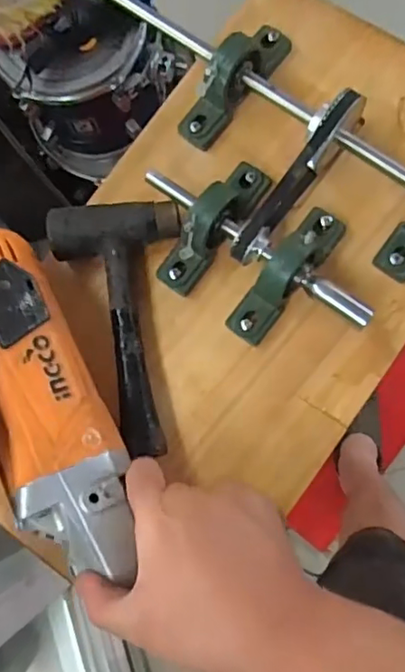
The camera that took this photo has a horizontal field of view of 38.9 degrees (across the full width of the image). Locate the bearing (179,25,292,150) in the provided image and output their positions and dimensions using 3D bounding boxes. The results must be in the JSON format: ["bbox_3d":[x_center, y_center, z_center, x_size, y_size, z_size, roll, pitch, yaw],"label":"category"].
[{"bbox_3d":[0.027,-0.218,0.479,0.034,0.050,0.121,36,87,9],"label":"bearing"}]

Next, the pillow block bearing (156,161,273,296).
[{"bbox_3d":[0.008,-0.092,0.455,0.031,0.049,0.121,36,87,9],"label":"pillow block bearing"}]

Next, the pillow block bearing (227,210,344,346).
[{"bbox_3d":[0.066,-0.051,0.442,0.031,0.044,0.122,38,87,9],"label":"pillow block bearing"}]

